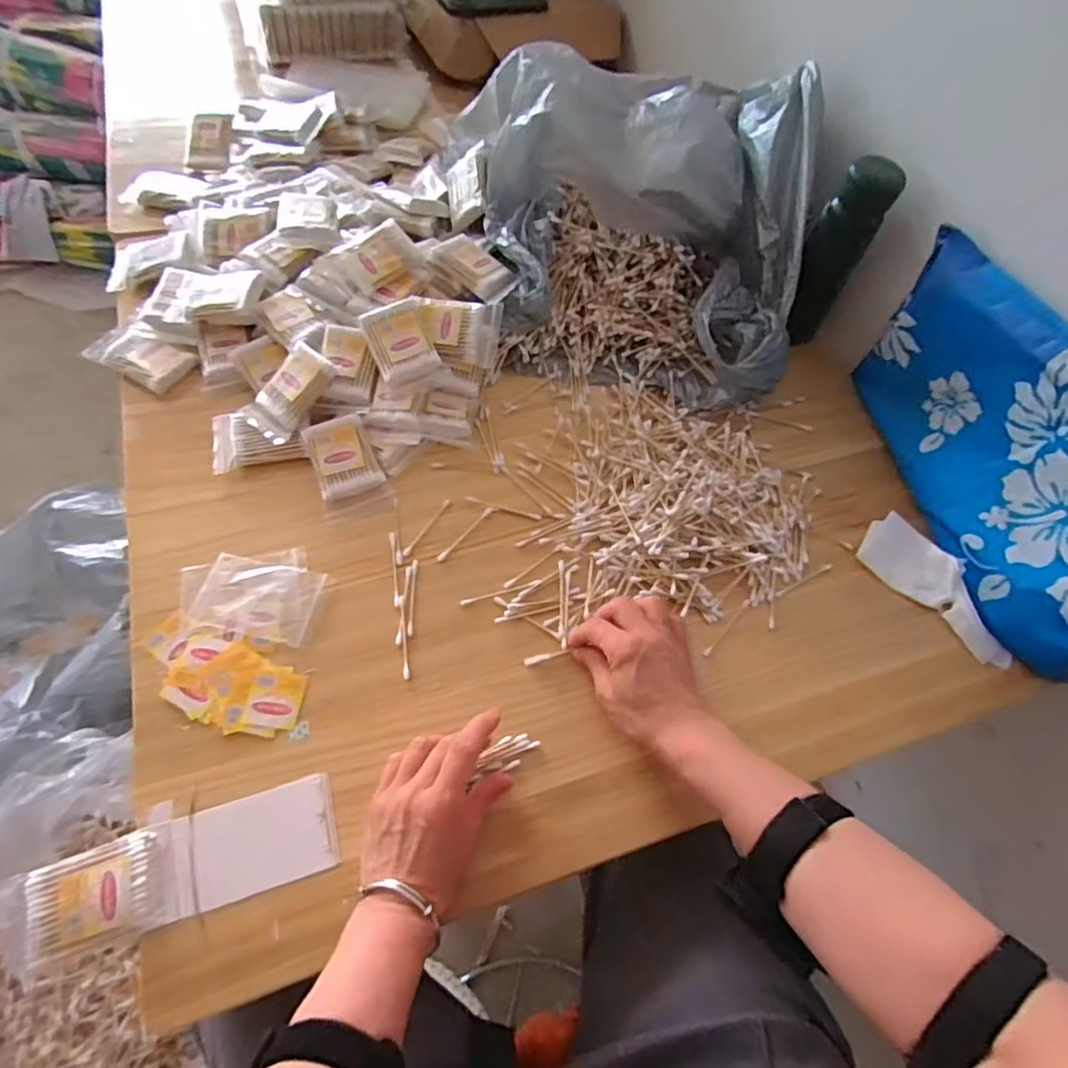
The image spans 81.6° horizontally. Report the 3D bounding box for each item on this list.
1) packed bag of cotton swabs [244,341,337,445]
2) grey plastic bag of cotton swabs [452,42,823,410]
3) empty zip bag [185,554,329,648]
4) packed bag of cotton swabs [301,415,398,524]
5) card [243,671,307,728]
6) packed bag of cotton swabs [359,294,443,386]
[{"bbox_3d":[-0.220,-0.127,0.559,0.051,0.018,0.088,35,91,18],"label":"packed bag of cotton swabs"},{"bbox_3d":[0.095,-0.348,0.643,0.347,0.160,0.398,2,59,-6],"label":"grey plastic bag of cotton swabs"},{"bbox_3d":[-0.222,0.050,0.493,0.089,0.007,0.061,12,59,1],"label":"empty zip bag"},{"bbox_3d":[-0.166,-0.061,0.549,0.059,0.013,0.088,-17,87,-16],"label":"packed bag of cotton swabs"},{"bbox_3d":[-0.193,0.123,0.459,0.038,0.004,0.039,5,59,-4],"label":"card"},{"bbox_3d":[-0.121,-0.176,0.564,0.055,0.013,0.076,-21,82,-14],"label":"packed bag of cotton swabs"}]

